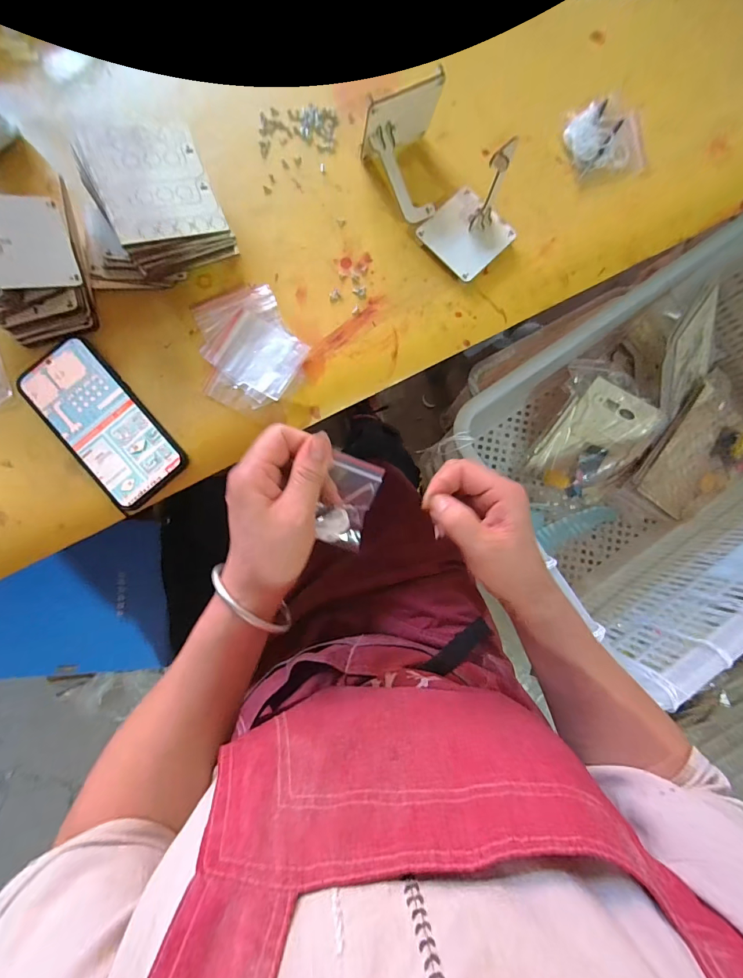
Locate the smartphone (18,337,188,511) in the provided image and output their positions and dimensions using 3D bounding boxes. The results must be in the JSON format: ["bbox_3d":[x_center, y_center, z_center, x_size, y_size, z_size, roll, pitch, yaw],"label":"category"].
[{"bbox_3d":[-0.251,-0.062,0.370,0.075,0.011,0.160,-41,89,-4],"label":"smartphone"}]

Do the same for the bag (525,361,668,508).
[{"bbox_3d":[0.413,-0.095,0.733,0.181,0.047,0.246,19,108,7],"label":"bag"}]

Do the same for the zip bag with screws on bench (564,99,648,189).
[{"bbox_3d":[0.242,-0.360,0.409,0.082,0.011,0.081,-19,86,-3],"label":"zip bag with screws on bench"}]

